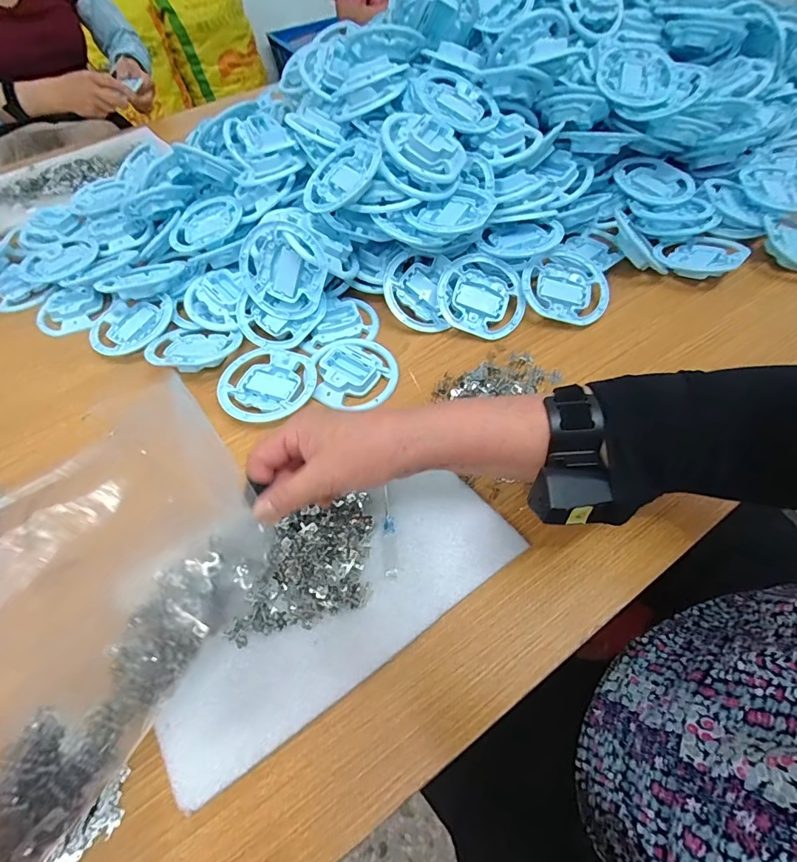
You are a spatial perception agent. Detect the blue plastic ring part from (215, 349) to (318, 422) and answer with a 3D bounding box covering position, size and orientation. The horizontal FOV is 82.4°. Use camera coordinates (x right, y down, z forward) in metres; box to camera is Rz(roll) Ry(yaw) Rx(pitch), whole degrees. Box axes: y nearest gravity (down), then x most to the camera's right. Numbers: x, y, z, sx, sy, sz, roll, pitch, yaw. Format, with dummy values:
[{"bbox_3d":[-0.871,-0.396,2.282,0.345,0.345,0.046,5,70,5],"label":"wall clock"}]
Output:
[{"bbox_3d":[-0.147,-0.053,0.511,0.107,0.011,0.097,13,57,13],"label":"blue plastic ring part"}]

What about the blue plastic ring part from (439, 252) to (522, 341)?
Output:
[{"bbox_3d":[0.101,-0.165,0.556,0.103,0.010,0.098,0,84,-3],"label":"blue plastic ring part"}]

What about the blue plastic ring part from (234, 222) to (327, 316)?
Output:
[{"bbox_3d":[-0.135,-0.186,0.532,0.102,0.107,0.010,32,31,-6],"label":"blue plastic ring part"}]

